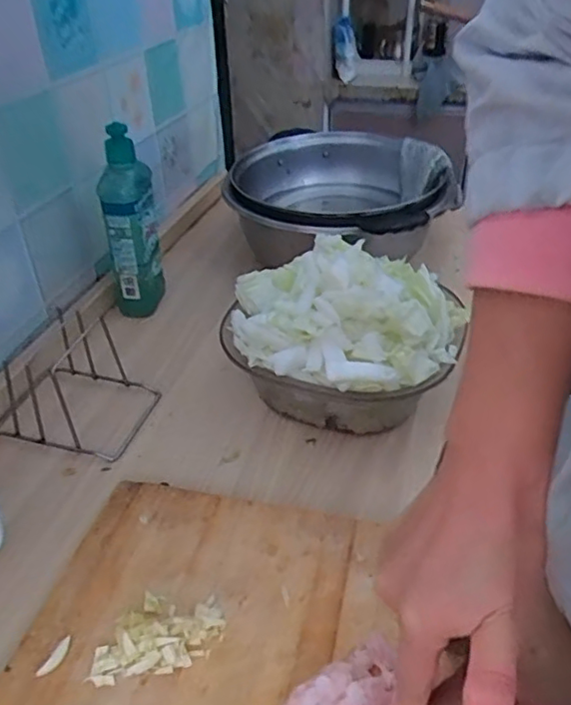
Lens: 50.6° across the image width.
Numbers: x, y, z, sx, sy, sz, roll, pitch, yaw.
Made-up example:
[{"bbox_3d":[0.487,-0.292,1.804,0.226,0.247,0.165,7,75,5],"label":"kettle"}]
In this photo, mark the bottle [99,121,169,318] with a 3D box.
[{"bbox_3d":[-0.169,-0.138,0.671,0.050,0.202,0.067,-3,35,-3],"label":"bottle"}]

